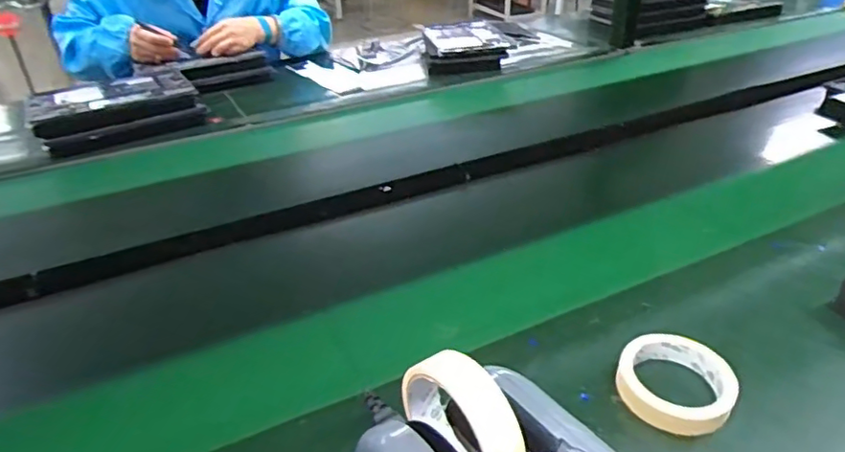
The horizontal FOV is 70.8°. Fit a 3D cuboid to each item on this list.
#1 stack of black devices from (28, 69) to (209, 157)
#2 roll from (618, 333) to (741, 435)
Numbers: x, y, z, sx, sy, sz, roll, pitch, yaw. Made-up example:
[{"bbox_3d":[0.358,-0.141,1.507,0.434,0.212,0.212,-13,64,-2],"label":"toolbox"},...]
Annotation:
[{"bbox_3d":[-0.543,-0.214,1.055,0.264,0.070,0.176,-20,38,-26],"label":"stack of black devices"},{"bbox_3d":[0.227,0.139,0.537,0.096,0.024,0.092,0,33,0],"label":"roll"}]

